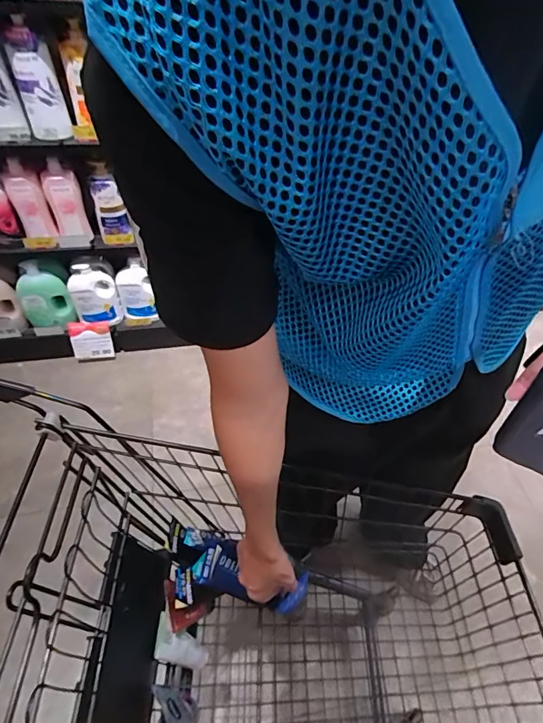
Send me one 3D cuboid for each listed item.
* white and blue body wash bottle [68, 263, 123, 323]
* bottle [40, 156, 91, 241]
[{"bbox_3d":[-0.649,-0.245,1.532,0.149,0.221,0.089,-7,50,-10],"label":"white and blue body wash bottle"},{"bbox_3d":[-0.628,-0.489,1.280,0.090,0.234,0.057,-12,51,-14],"label":"bottle"}]

